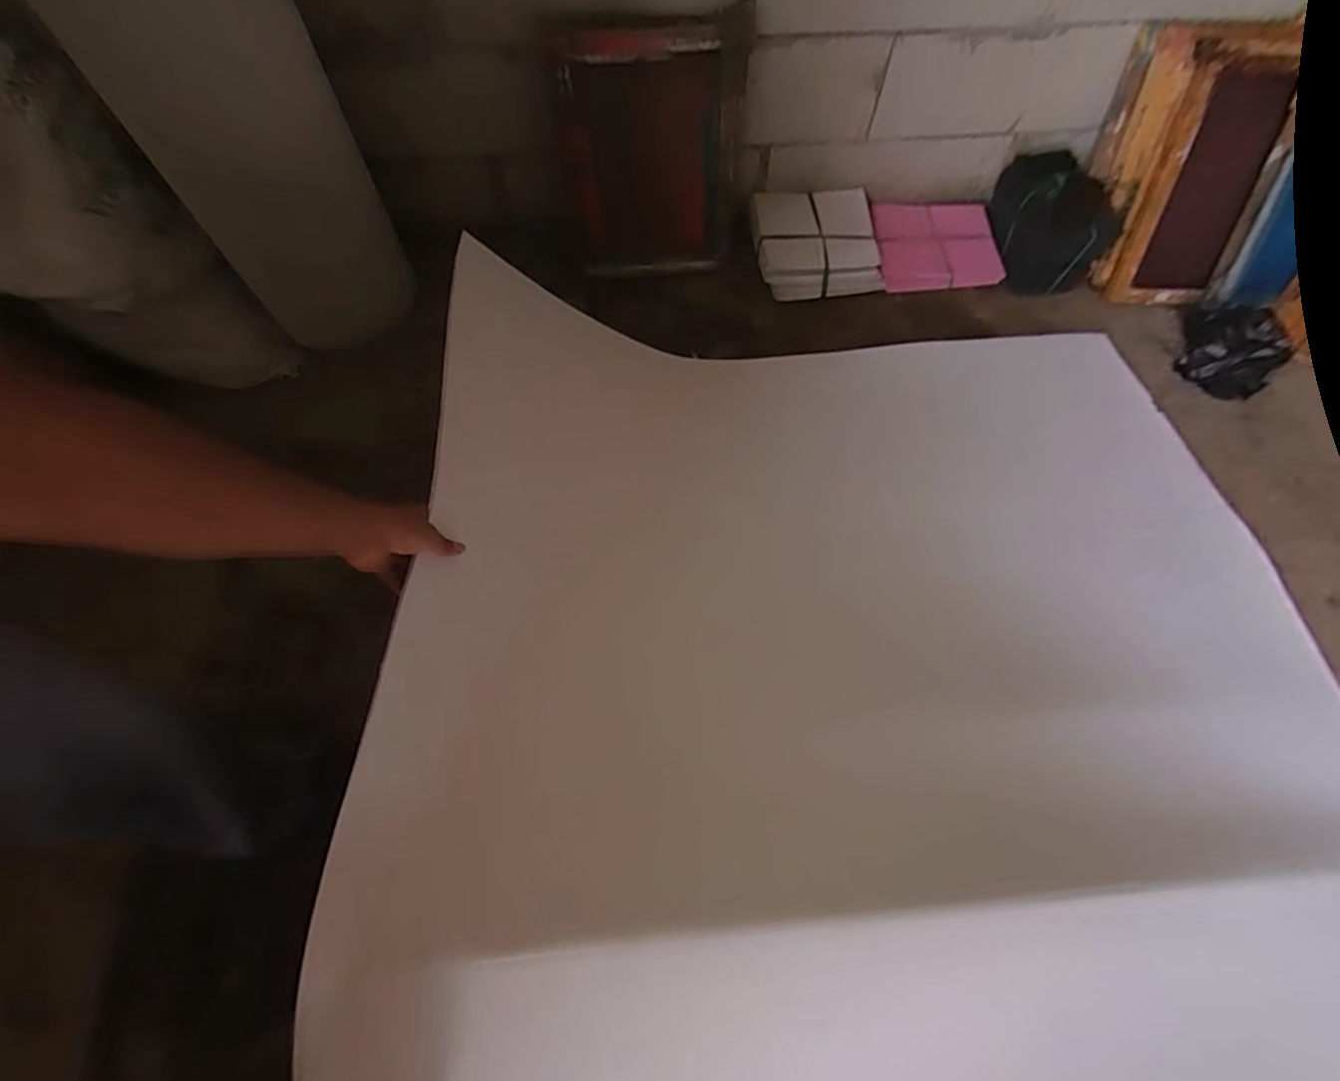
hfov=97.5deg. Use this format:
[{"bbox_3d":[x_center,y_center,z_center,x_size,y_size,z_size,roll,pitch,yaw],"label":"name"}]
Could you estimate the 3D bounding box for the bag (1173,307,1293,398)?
[{"bbox_3d":[1.183,-0.404,1.253,0.147,0.136,0.196,-34,67,-18],"label":"bag"}]

